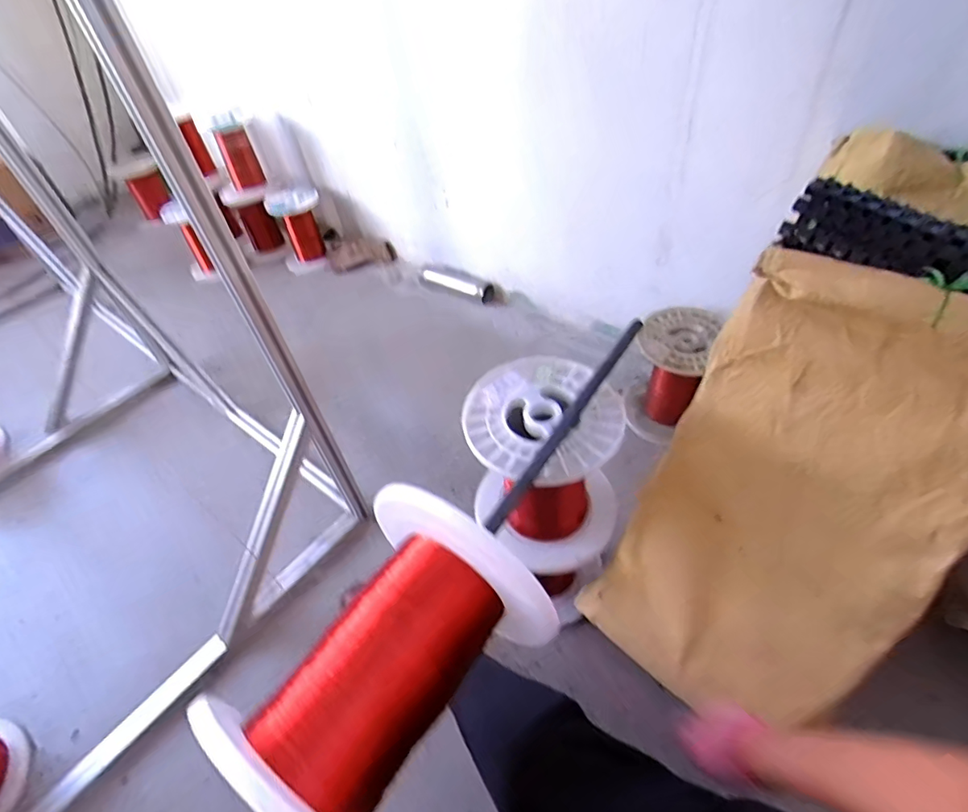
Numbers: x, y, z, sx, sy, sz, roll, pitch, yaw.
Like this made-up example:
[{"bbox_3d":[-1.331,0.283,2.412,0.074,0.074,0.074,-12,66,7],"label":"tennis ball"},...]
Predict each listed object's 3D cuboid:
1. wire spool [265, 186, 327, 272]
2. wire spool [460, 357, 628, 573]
[{"bbox_3d":[-0.619,-0.589,1.745,0.154,0.266,0.156,-3,47,4],"label":"wire spool"},{"bbox_3d":[0.085,0.085,0.721,0.193,0.225,0.200,-3,47,4],"label":"wire spool"}]

